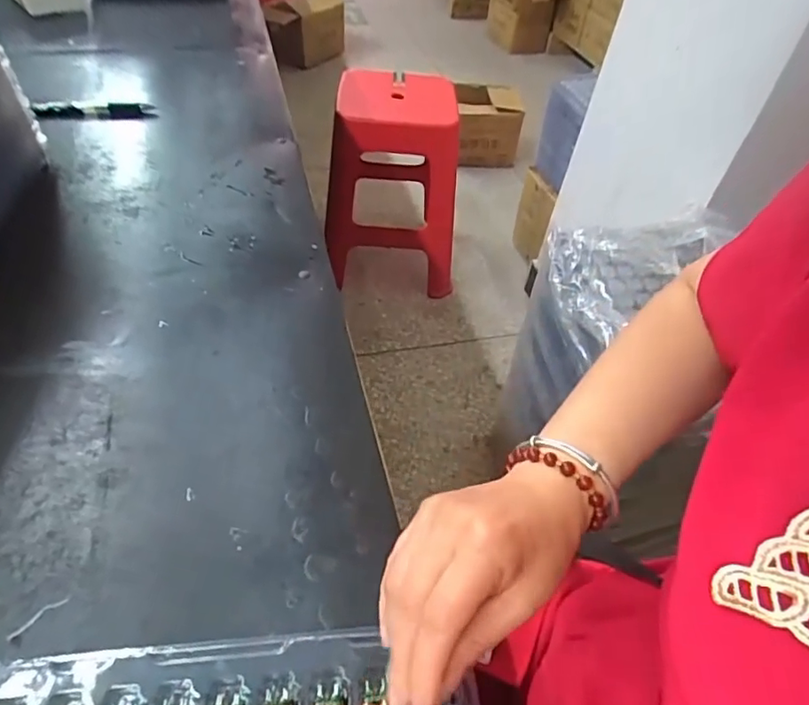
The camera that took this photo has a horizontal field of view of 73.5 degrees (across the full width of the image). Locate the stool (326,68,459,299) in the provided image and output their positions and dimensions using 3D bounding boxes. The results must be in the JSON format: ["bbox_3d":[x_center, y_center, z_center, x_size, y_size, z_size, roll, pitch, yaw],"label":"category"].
[{"bbox_3d":[-0.028,-0.466,1.477,0.347,0.487,0.388,4,47,-2],"label":"stool"}]

